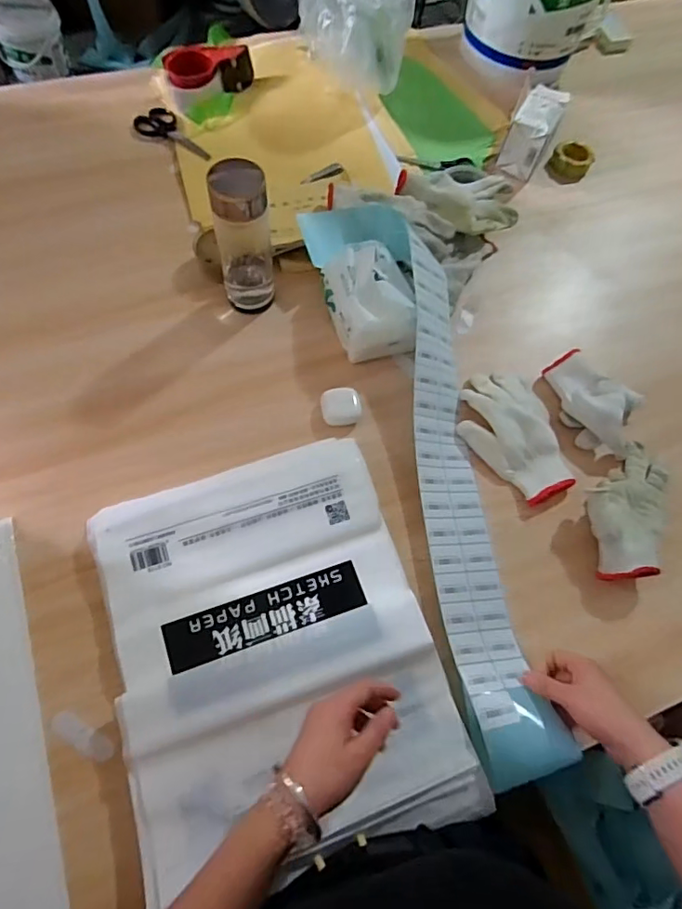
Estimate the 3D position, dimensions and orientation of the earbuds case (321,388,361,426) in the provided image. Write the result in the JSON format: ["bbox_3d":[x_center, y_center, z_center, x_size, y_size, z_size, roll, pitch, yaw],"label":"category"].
[{"bbox_3d":[0.001,-0.062,0.655,0.050,0.020,0.043,-3,66,-6],"label":"earbuds case"}]

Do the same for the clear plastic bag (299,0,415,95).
[{"bbox_3d":[0.019,-0.697,0.832,0.151,0.179,0.152,-13,68,-10],"label":"clear plastic bag"}]

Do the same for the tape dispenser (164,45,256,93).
[{"bbox_3d":[-0.221,-0.641,0.864,0.144,0.052,0.064,-3,66,-6],"label":"tape dispenser"}]

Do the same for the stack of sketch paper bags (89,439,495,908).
[{"bbox_3d":[-0.069,0.178,0.516,0.305,0.039,0.374,-16,69,-10],"label":"stack of sketch paper bags"}]

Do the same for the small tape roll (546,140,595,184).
[{"bbox_3d":[0.395,-0.505,0.888,0.068,0.036,0.073,2,66,-4],"label":"small tape roll"}]

